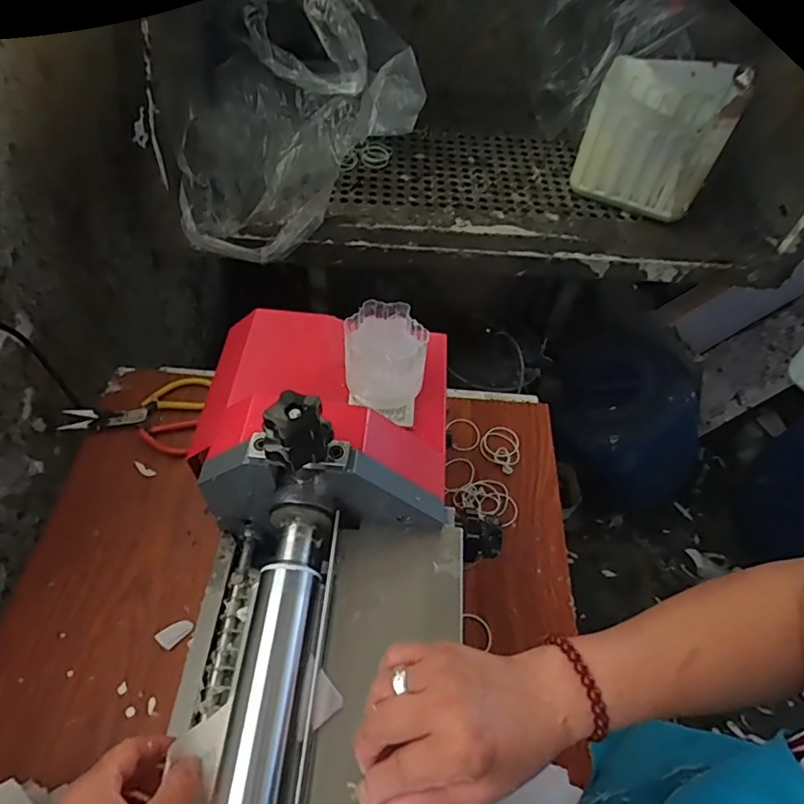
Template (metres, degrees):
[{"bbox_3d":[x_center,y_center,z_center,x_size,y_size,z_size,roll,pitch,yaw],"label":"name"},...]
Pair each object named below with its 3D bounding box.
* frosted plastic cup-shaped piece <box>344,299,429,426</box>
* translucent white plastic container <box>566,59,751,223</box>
[{"bbox_3d":[-0.016,-0.040,0.502,0.075,0.076,0.086,12,55,4],"label":"frosted plastic cup-shaped piece"},{"bbox_3d":[0.383,-0.405,0.819,0.187,0.165,0.136,26,57,13],"label":"translucent white plastic container"}]

